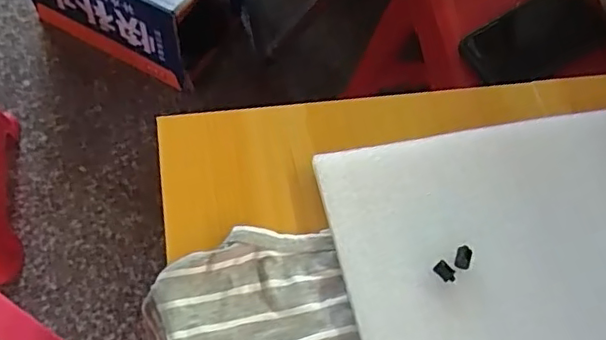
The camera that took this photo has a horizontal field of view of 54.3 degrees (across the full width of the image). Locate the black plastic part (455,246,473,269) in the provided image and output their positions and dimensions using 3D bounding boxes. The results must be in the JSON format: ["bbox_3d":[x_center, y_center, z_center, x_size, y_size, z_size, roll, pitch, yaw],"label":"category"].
[{"bbox_3d":[0.104,0.056,0.382,0.009,0.004,0.015,18,63,3],"label":"black plastic part"}]

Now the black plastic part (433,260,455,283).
[{"bbox_3d":[0.091,0.065,0.376,0.014,0.005,0.010,43,67,15],"label":"black plastic part"}]

